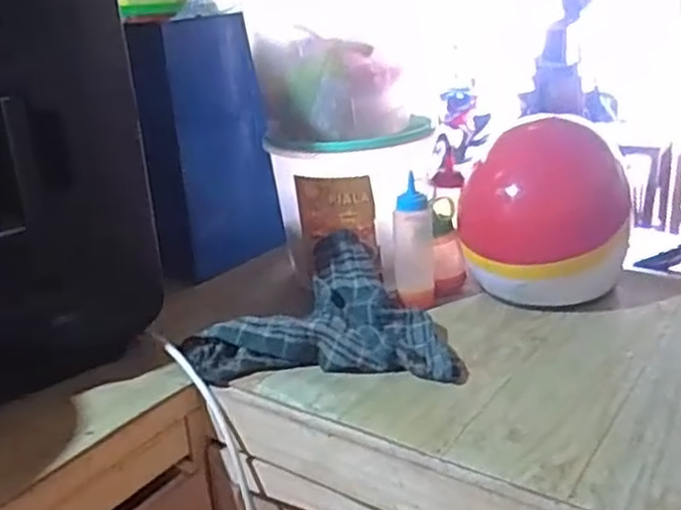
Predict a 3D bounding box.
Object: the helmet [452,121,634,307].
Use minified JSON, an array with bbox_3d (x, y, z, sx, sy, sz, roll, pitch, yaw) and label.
[{"bbox_3d":[0.298,-0.061,1.057,0.226,0.204,0.257,4,24,18],"label":"helmet"}]

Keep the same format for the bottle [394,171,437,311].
[{"bbox_3d":[0.103,-0.013,1.025,0.048,0.180,0.042,-13,24,-20],"label":"bottle"}]

